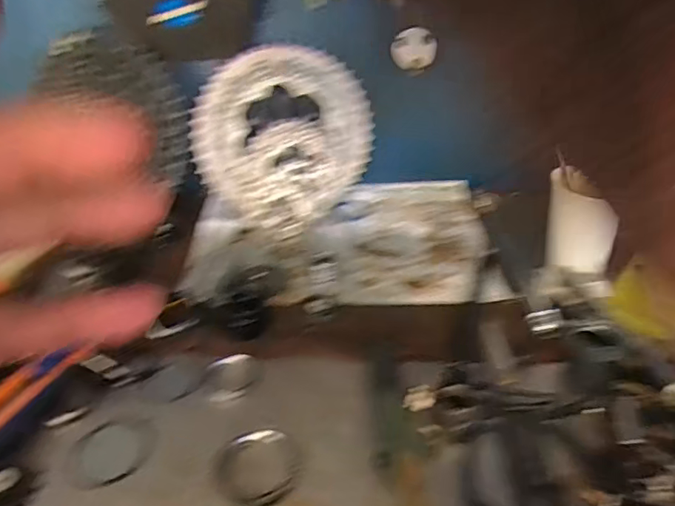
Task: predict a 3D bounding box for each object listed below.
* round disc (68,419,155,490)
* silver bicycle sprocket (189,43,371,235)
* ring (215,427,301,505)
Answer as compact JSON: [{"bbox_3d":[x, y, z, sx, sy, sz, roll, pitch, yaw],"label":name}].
[{"bbox_3d":[-0.150,0.131,0.349,0.052,0.007,0.049,-5,34,-5],"label":"round disc"},{"bbox_3d":[-0.057,-0.120,0.536,0.175,0.175,0.014,35,11,-6],"label":"silver bicycle sprocket"},{"bbox_3d":[-0.050,0.132,0.328,0.052,0.016,0.052,-14,36,-19],"label":"ring"}]

